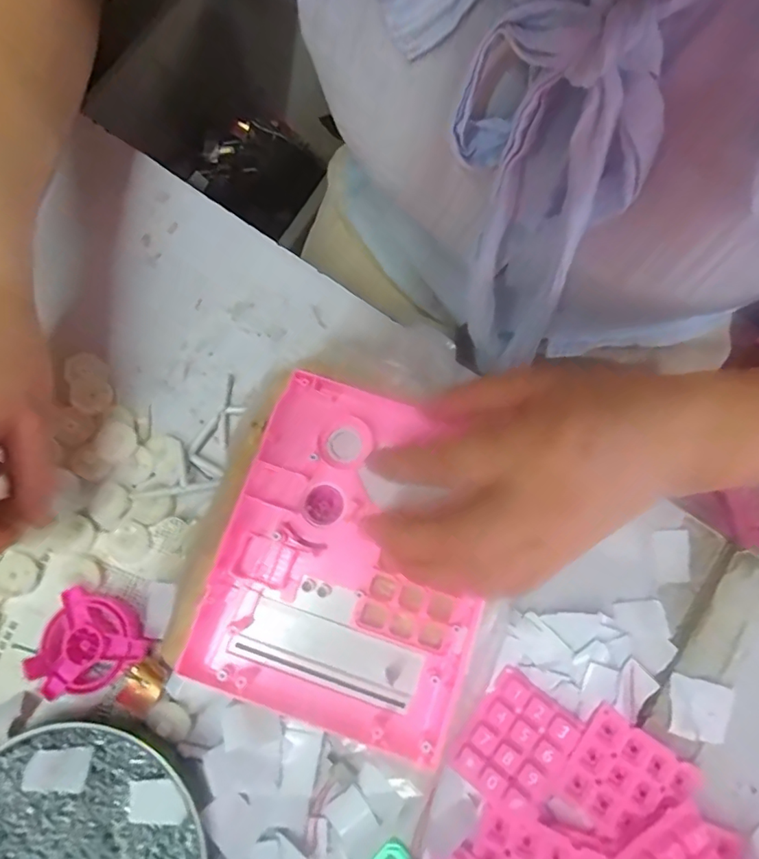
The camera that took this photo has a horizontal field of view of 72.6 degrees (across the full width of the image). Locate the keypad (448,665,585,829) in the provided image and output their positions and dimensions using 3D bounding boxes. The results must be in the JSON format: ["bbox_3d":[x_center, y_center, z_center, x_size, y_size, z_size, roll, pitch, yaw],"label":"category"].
[{"bbox_3d":[0.070,0.162,0.265,0.046,0.008,0.059,38,79,8],"label":"keypad"}]

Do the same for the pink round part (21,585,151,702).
[{"bbox_3d":[-0.152,0.117,0.273,0.052,0.022,0.053,0,76,-1],"label":"pink round part"}]

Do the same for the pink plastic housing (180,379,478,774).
[{"bbox_3d":[-0.012,0.064,0.266,0.134,0.019,0.161,21,77,4],"label":"pink plastic housing"}]

